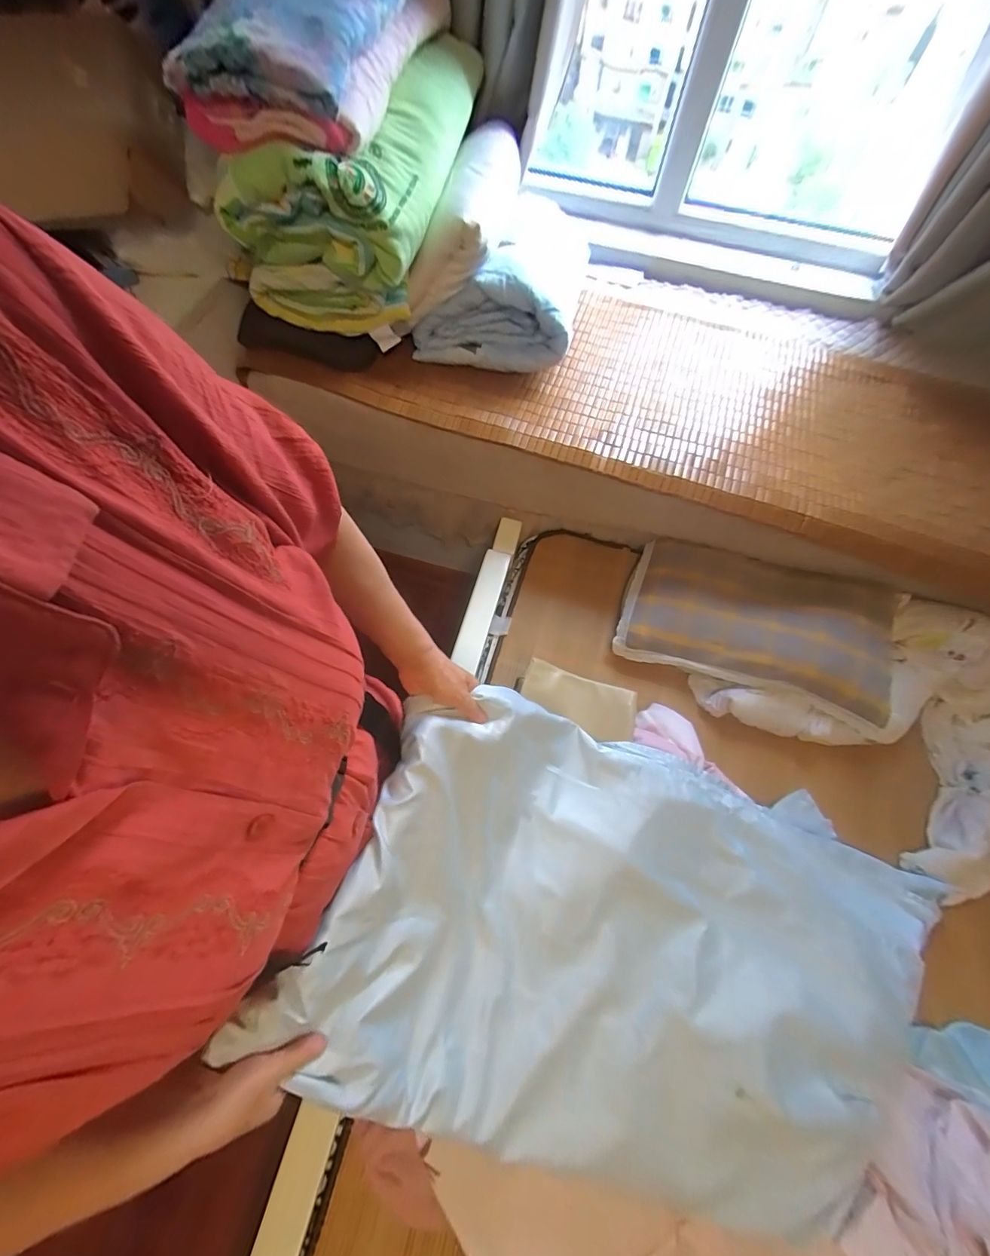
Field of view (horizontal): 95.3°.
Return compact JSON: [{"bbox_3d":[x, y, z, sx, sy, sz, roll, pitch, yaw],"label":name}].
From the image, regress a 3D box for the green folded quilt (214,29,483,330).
[{"bbox_3d":[-0.249,-0.843,0.864,0.347,0.258,0.559,9,65,1],"label":"green folded quilt"}]

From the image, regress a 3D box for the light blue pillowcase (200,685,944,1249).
[{"bbox_3d":[0.227,0.399,0.577,0.861,0.314,0.491,11,65,2],"label":"light blue pillowcase"}]

